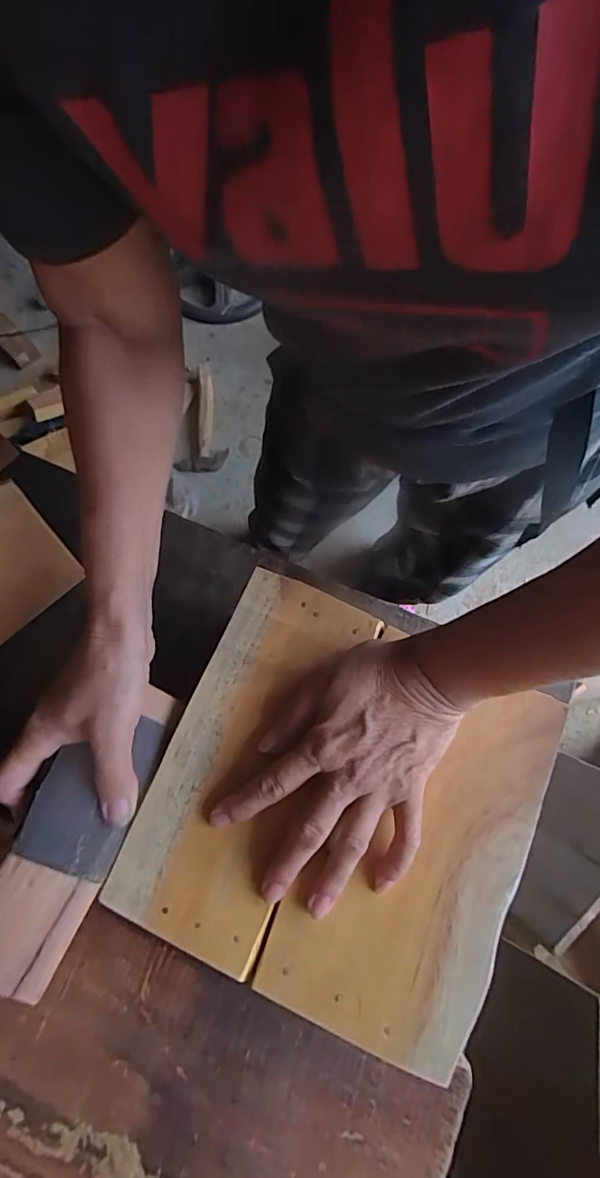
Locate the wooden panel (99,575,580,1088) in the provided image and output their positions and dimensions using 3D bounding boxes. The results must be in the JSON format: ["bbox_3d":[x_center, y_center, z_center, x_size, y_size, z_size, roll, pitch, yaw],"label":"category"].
[{"bbox_3d":[0.024,0.129,0.313,0.225,0.012,0.228,23,75,9],"label":"wooden panel"}]

